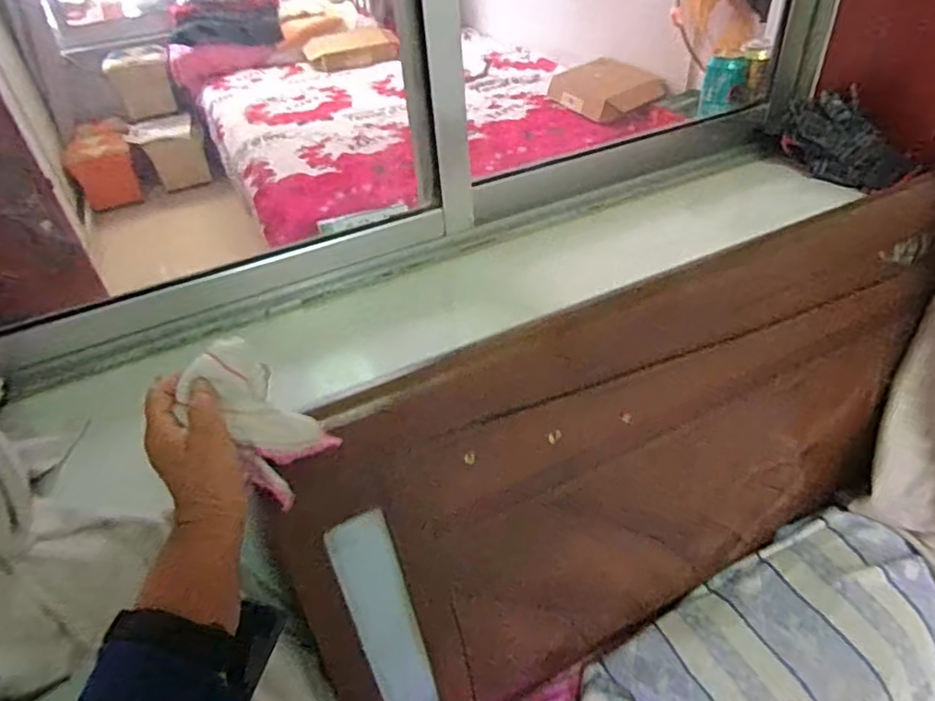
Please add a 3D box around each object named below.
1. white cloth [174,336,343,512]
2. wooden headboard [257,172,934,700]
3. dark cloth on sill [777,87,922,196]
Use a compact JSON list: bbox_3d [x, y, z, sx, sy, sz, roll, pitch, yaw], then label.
[{"bbox_3d":[-0.147,0.049,0.450,0.064,0.126,0.045,-38,9,-33],"label":"white cloth"},{"bbox_3d":[0.239,0.153,0.768,0.901,0.566,0.057,-23,30,-15],"label":"wooden headboard"},{"bbox_3d":[0.571,-0.315,0.927,0.188,0.111,0.074,25,49,30],"label":"dark cloth on sill"}]

